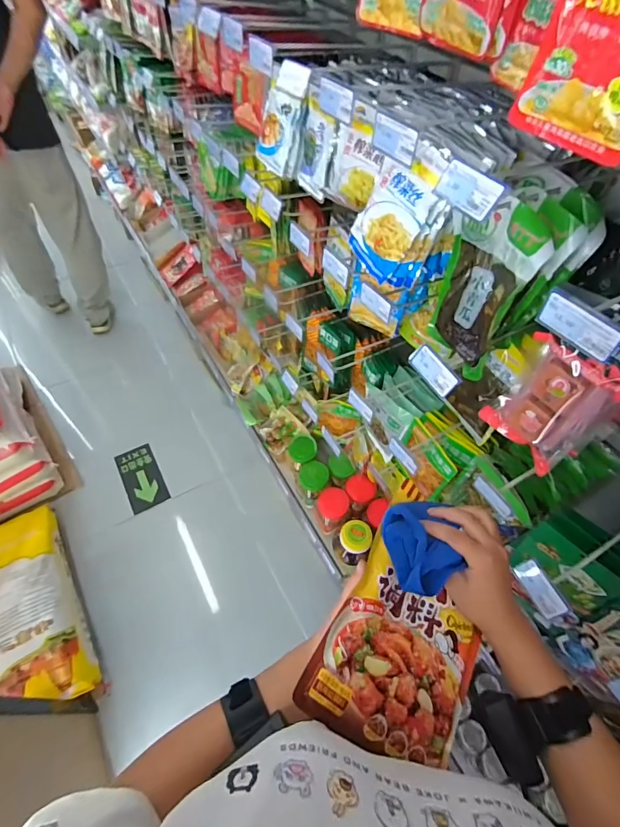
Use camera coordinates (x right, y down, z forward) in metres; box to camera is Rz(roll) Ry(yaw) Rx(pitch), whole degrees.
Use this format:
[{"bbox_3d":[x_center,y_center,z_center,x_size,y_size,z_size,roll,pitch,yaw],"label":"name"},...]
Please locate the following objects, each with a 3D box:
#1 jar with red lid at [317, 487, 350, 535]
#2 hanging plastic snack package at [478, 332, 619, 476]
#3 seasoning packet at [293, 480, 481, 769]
[{"bbox_3d":[0.071,0.317,1.331,0.097,0.104,0.120,10,54,5],"label":"jar with red lid"},{"bbox_3d":[0.339,-0.008,0.579,0.138,0.203,0.044,38,61,23],"label":"hanging plastic snack package"},{"bbox_3d":[0.109,0.215,0.427,0.156,0.011,0.241,38,56,-3],"label":"seasoning packet"}]

